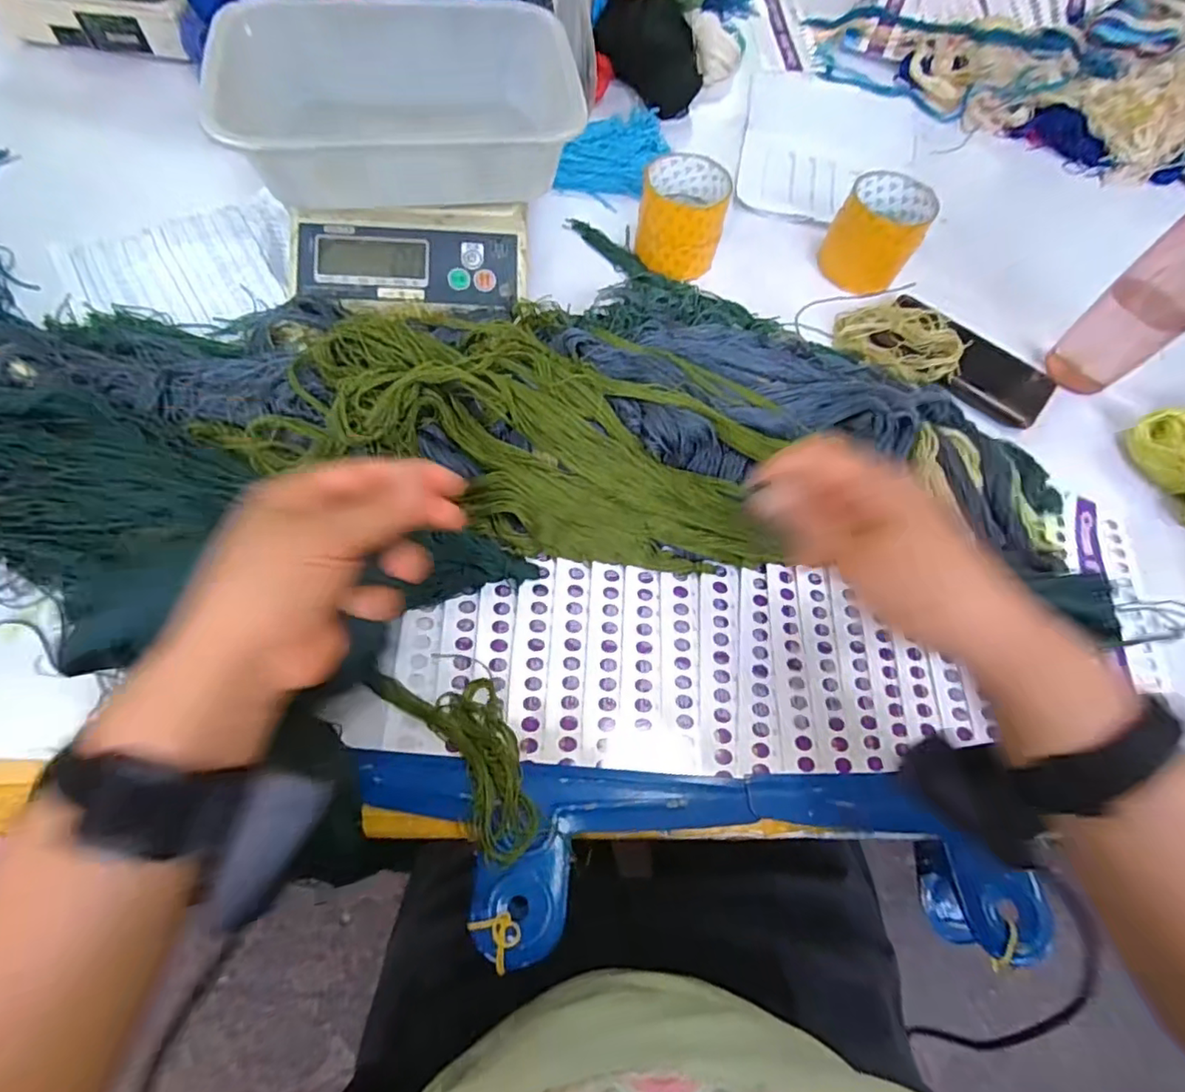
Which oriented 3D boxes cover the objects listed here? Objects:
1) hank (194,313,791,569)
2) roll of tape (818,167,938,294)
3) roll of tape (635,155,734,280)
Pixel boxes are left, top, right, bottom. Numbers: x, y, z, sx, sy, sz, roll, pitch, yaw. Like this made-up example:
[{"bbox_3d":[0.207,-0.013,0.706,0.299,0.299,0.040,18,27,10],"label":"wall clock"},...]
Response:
[{"bbox_3d":[-0.054,-0.091,0.435,0.377,0.067,0.164,17,64,-5],"label":"hank"},{"bbox_3d":[0.281,-0.310,0.588,0.084,0.071,0.082,31,66,10],"label":"roll of tape"},{"bbox_3d":[0.087,-0.319,0.578,0.082,0.071,0.087,12,64,1],"label":"roll of tape"}]

